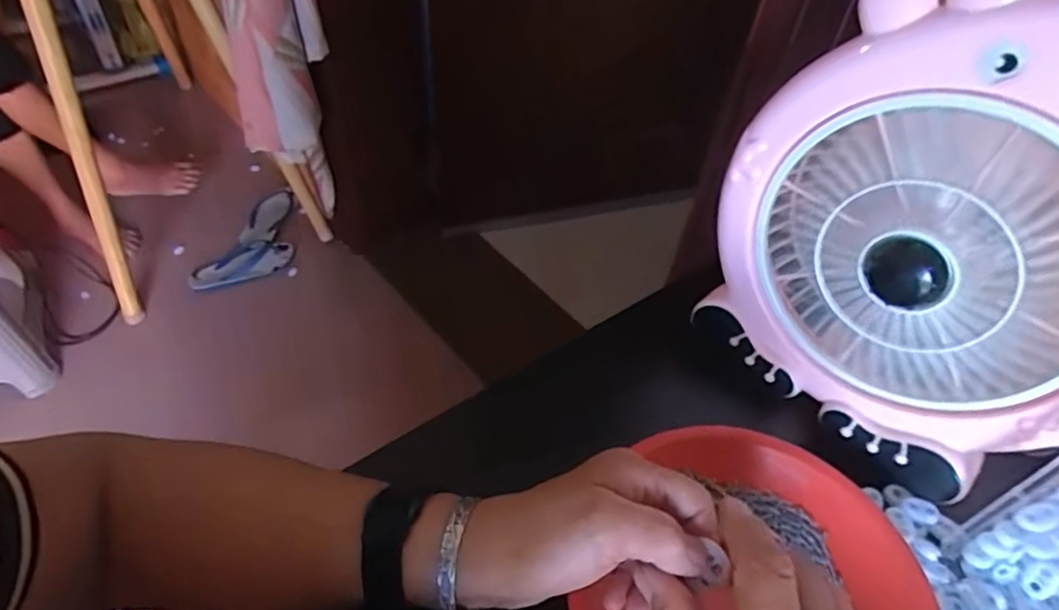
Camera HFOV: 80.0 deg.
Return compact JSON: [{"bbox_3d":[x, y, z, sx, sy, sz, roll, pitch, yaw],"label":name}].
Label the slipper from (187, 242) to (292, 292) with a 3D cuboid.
[{"bbox_3d":[-0.678,-0.096,1.493,0.238,0.044,0.085,-26,56,-26],"label":"slipper"}]

